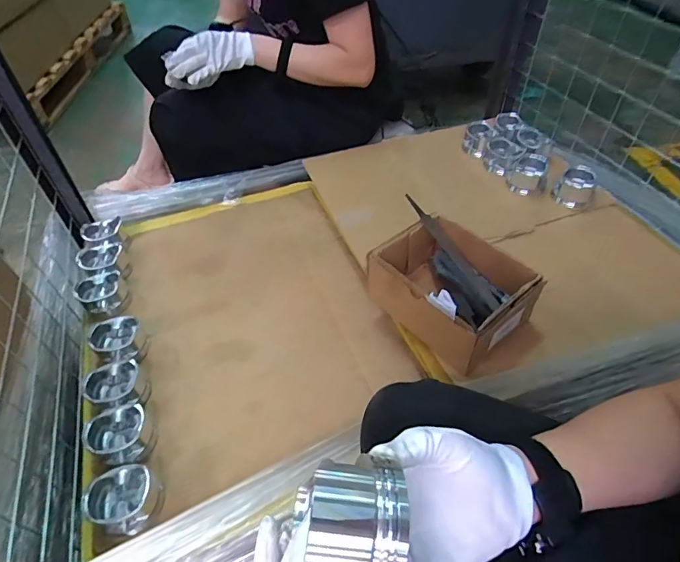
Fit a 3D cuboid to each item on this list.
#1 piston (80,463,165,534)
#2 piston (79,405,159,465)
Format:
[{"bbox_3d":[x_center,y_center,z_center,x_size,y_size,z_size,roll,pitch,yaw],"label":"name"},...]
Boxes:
[{"bbox_3d":[-0.264,0.268,0.545,0.075,0.047,0.069,4,50,6],"label":"piston"},{"bbox_3d":[-0.292,0.207,0.599,0.077,0.048,0.077,29,57,24],"label":"piston"}]

